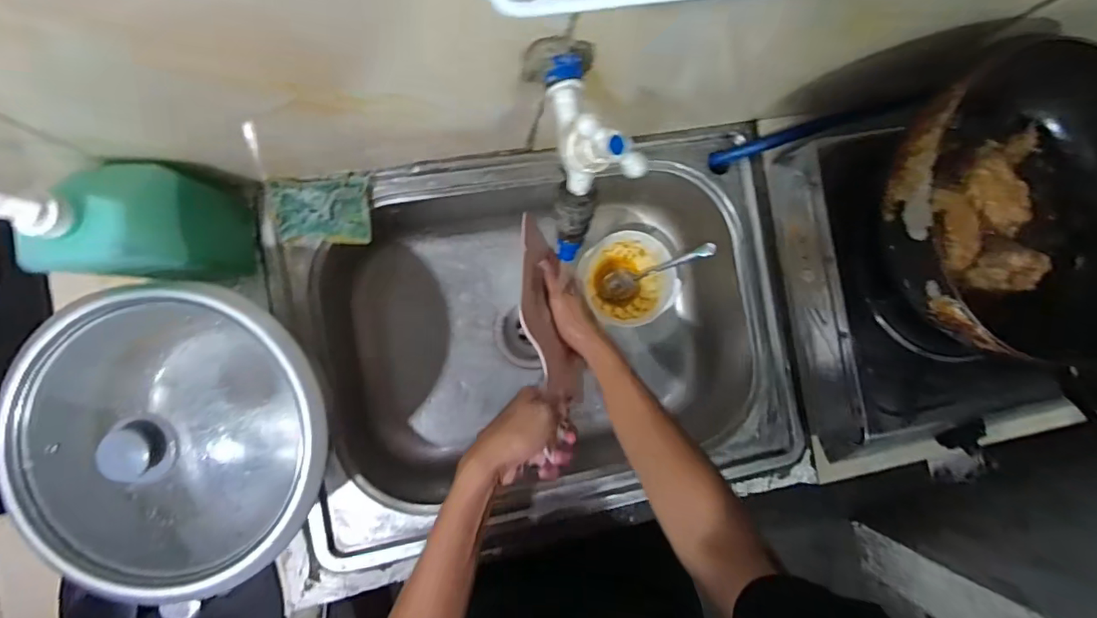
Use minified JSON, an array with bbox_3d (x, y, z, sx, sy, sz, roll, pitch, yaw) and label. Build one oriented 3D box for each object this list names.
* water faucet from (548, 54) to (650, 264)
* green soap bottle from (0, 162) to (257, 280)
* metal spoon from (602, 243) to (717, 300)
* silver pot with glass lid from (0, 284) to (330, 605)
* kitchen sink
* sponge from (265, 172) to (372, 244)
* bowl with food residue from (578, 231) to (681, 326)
[{"bbox_3d":[0.022,-0.114,0.380,0.039,0.146,0.135,-14,91,-10],"label":"water faucet"},{"bbox_3d":[-0.349,-0.079,0.442,0.087,0.230,0.100,0,89,-10],"label":"green soap bottle"},{"bbox_3d":[0.161,-0.057,0.747,0.167,0.038,0.041,-20,93,28],"label":"metal spoon"},{"bbox_3d":[-0.324,0.111,0.483,0.250,0.158,0.237,0,89,-10],"label":"silver pot with glass lid"},{"bbox_3d":[0.000,0.034,0.680,0.578,0.167,0.428,-9,90,-10],"label":"kitchen sink"},{"bbox_3d":[-0.244,-0.111,0.556,0.097,0.034,0.076,-1,89,-10],"label":"sponge"},{"bbox_3d":[0.111,-0.042,0.746,0.130,0.067,0.127,0,89,-10],"label":"bowl with food residue"}]

